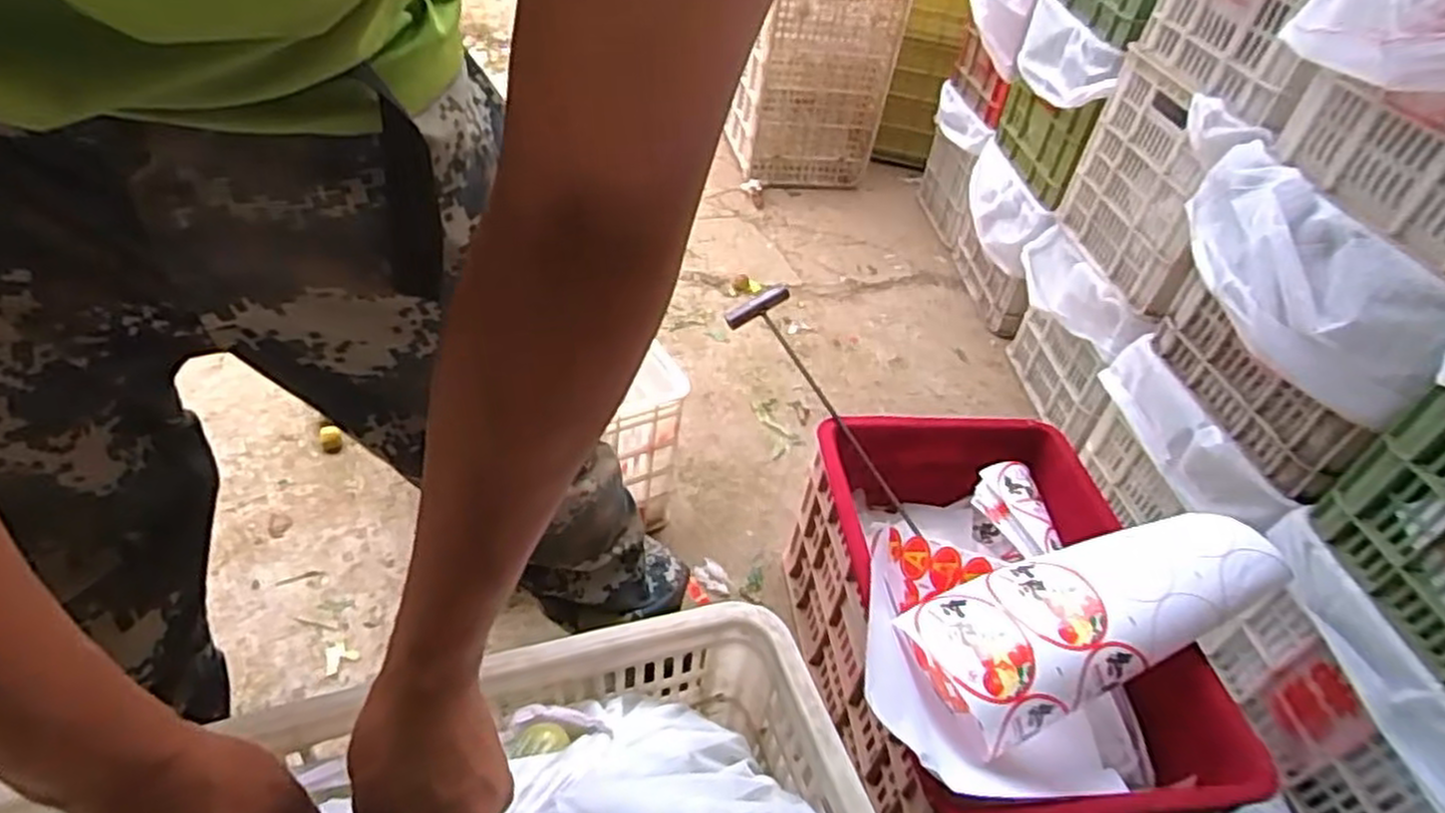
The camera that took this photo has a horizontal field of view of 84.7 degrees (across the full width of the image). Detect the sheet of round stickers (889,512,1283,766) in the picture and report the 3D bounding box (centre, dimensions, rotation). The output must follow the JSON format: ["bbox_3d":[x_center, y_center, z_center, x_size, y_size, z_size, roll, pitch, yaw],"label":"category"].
[{"bbox_3d":[0.399,0.209,0.852,0.401,0.090,0.163,-14,49,-22],"label":"sheet of round stickers"}]

